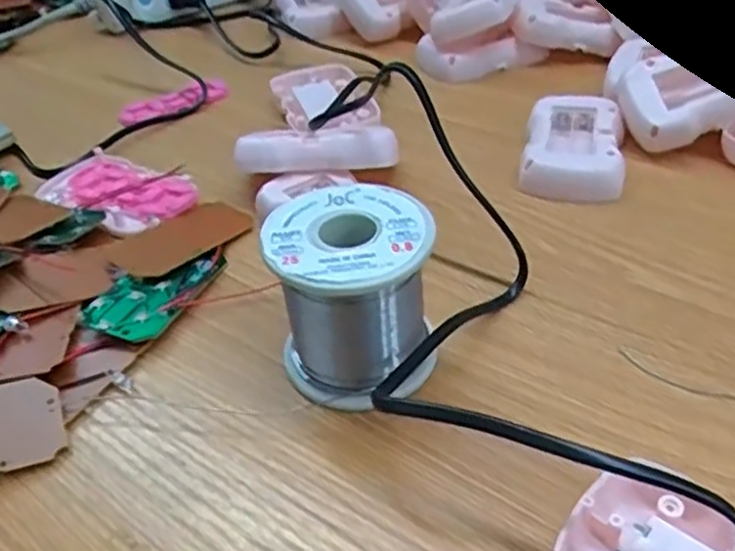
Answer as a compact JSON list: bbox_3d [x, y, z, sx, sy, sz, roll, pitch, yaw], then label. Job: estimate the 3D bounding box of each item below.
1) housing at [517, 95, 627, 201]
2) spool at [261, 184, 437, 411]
[{"bbox_3d":[0.113,-0.070,0.397,0.051,0.020,0.078,7,41,15],"label":"housing"},{"bbox_3d":[-0.005,0.008,0.284,0.059,0.065,0.057,-3,40,3],"label":"spool"}]

